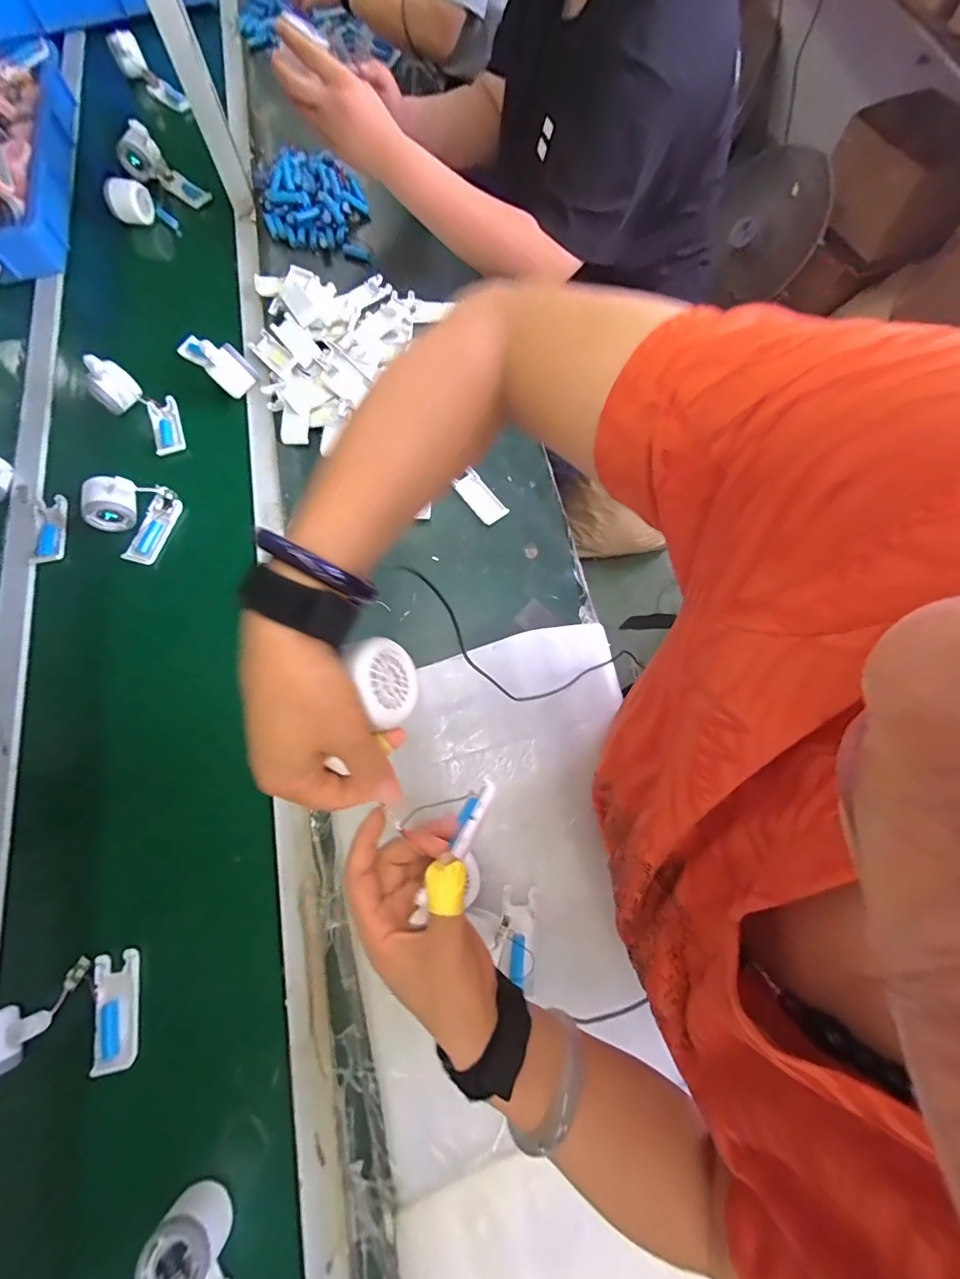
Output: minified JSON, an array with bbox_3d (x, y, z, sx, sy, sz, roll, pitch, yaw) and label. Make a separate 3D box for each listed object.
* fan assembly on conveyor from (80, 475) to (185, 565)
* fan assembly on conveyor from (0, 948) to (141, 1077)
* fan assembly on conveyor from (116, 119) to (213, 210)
[{"bbox_3d":[-0.493,-0.176,0.645,0.091,0.064,0.115,14,72,5],"label":"fan assembly on conveyor"},{"bbox_3d":[-0.442,0.396,0.475,0.177,0.058,0.099,-9,72,-3],"label":"fan assembly on conveyor"},{"bbox_3d":[-0.604,-0.889,0.858,0.201,0.062,0.064,39,76,11],"label":"fan assembly on conveyor"}]

